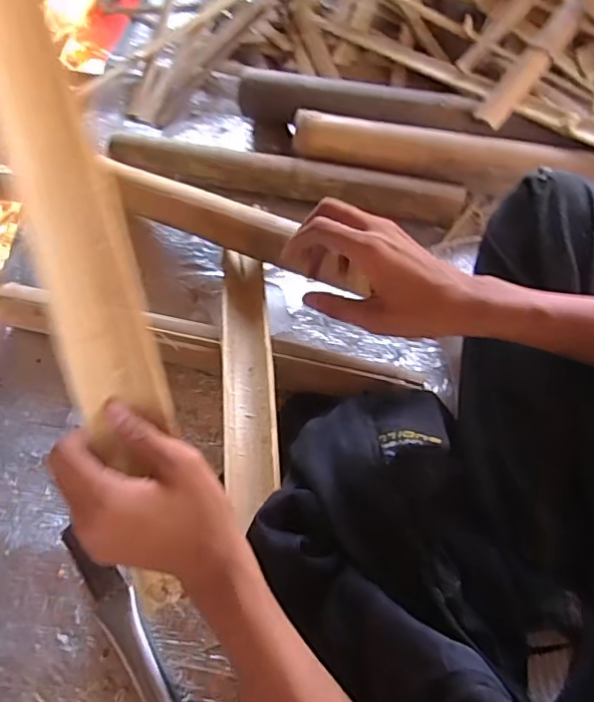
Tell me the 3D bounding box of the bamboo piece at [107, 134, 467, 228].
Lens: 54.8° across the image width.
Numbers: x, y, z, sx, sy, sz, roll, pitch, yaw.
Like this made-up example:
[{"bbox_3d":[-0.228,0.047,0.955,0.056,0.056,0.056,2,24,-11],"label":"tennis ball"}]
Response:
[{"bbox_3d":[-0.029,-0.243,0.809,0.515,0.047,0.063,14,58,11],"label":"bamboo piece"}]

